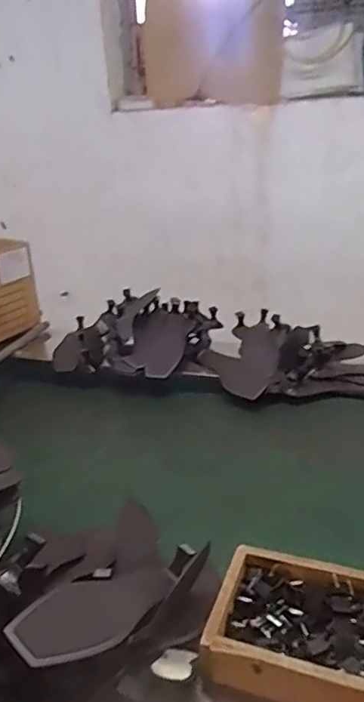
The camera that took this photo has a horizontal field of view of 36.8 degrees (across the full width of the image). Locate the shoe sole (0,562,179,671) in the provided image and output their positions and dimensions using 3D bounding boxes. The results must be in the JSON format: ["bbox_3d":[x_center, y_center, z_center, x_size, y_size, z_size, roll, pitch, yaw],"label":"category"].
[{"bbox_3d":[-0.080,0.259,0.552,0.070,0.026,0.183,19,14,41],"label":"shoe sole"}]

